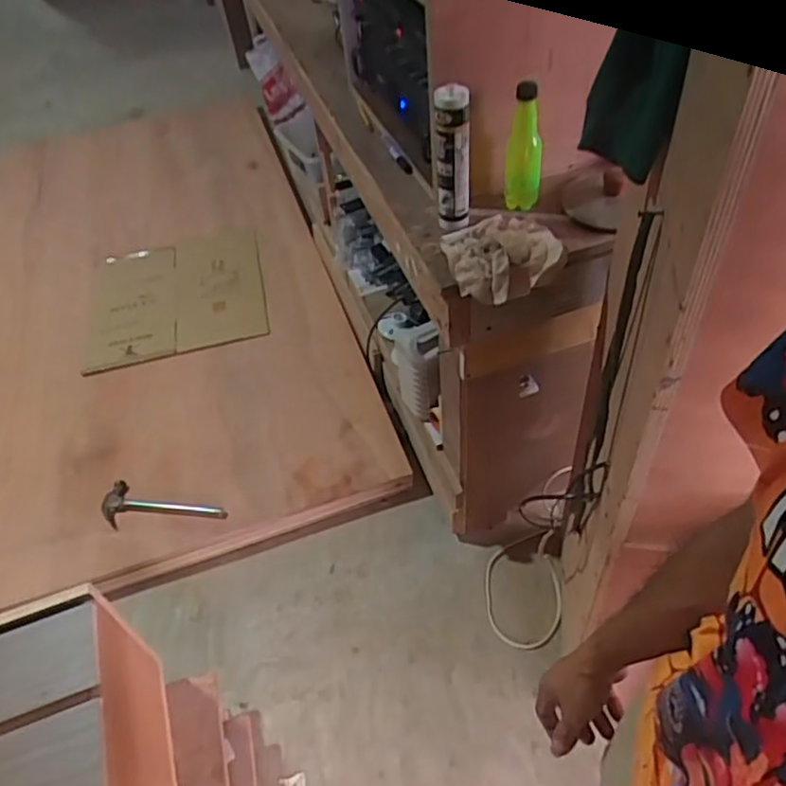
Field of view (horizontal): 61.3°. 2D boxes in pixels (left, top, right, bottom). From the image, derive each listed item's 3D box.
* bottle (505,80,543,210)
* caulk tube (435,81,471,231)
[{"bbox_3d":[0.209,-0.381,1.045,0.056,0.199,0.046,7,48,9],"label":"bottle"},{"bbox_3d":[0.090,-0.355,1.003,0.056,0.208,0.053,3,48,6],"label":"caulk tube"}]

